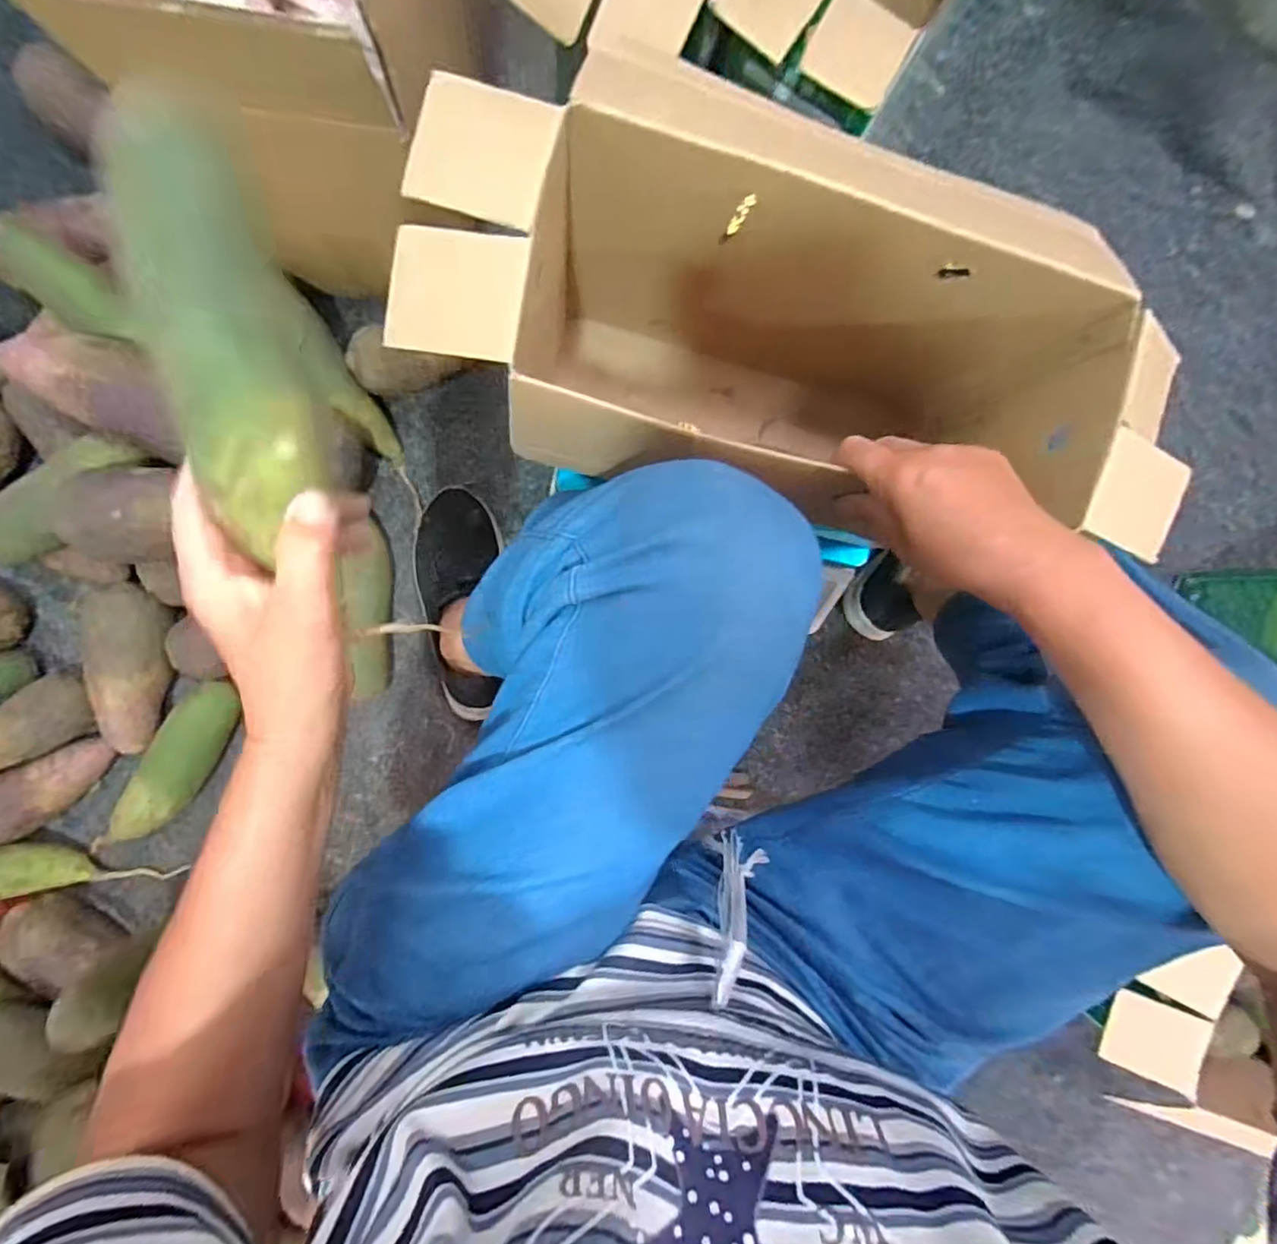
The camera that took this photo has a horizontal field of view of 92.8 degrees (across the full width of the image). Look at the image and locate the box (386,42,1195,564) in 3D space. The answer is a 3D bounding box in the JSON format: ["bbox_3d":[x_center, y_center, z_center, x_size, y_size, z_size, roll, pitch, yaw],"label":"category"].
[{"bbox_3d":[0.098,-0.202,0.480,0.474,0.290,0.224,10,93,-8],"label":"box"}]

